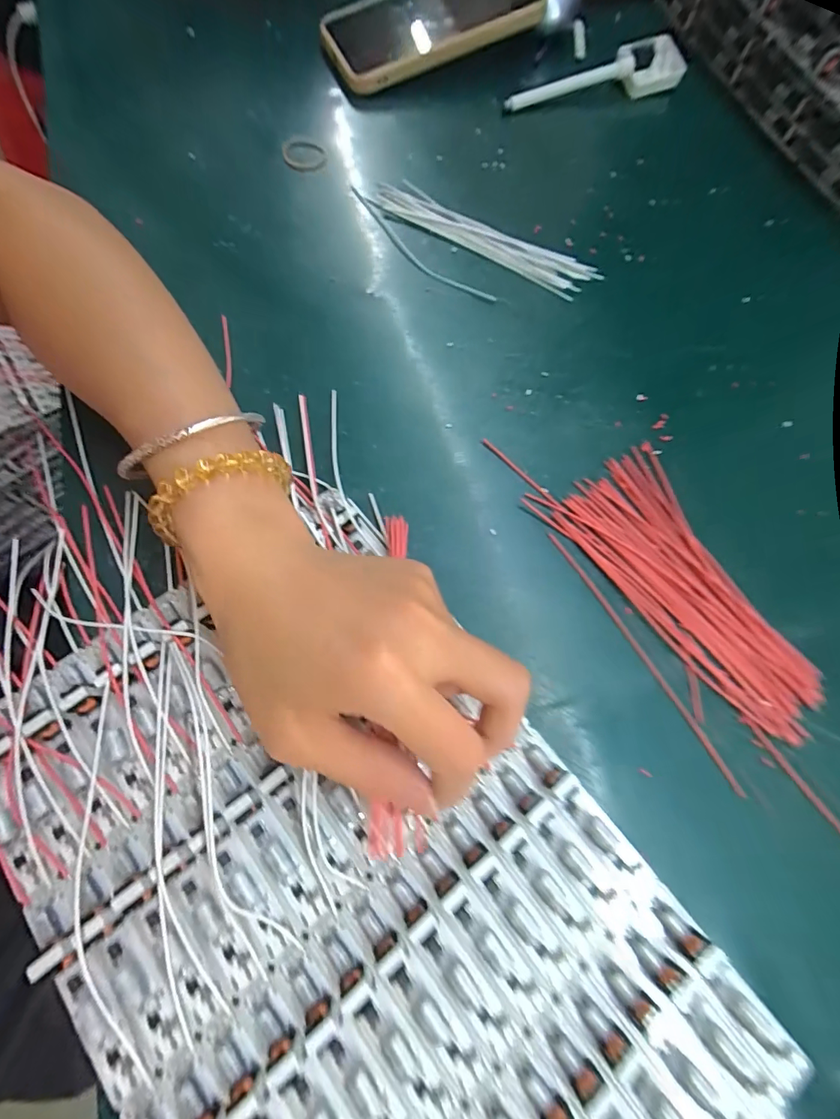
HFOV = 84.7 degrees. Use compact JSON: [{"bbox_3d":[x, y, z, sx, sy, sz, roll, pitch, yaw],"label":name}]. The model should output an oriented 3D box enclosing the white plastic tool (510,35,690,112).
[{"bbox_3d":[0.124,-0.335,0.319,0.132,0.023,0.019,-19,73,-9],"label":"white plastic tool"}]

